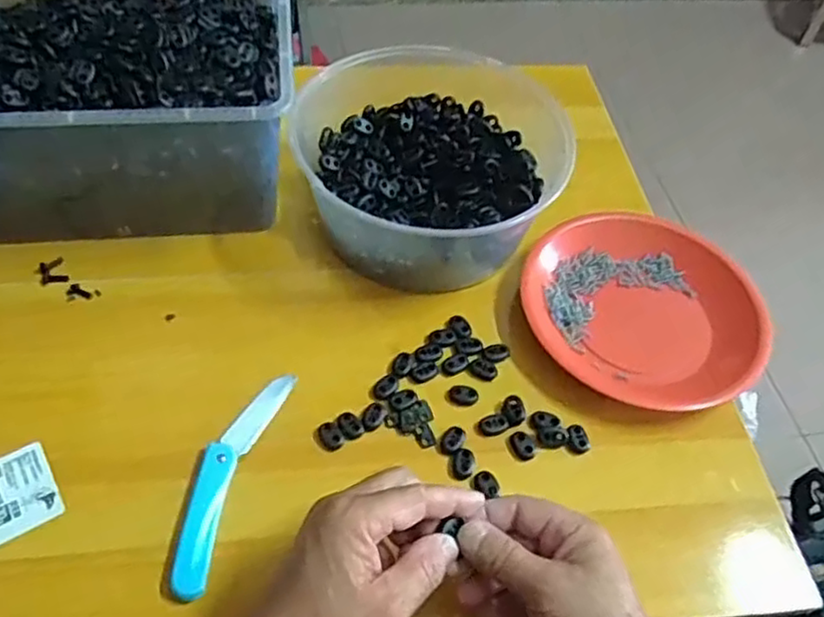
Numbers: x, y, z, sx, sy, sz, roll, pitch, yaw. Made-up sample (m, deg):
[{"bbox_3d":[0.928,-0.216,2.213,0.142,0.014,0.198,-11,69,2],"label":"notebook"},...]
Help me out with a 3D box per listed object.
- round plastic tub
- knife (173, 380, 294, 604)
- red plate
[{"bbox_3d":[0.011,-0.136,0.608,0.204,0.083,0.241,-18,57,-18],"label":"round plastic tub"},{"bbox_3d":[-0.124,0.111,0.471,0.034,0.017,0.164,14,53,5],"label":"knife"},{"bbox_3d":[0.188,-0.006,0.572,0.191,0.029,0.179,3,53,-4],"label":"red plate"}]

